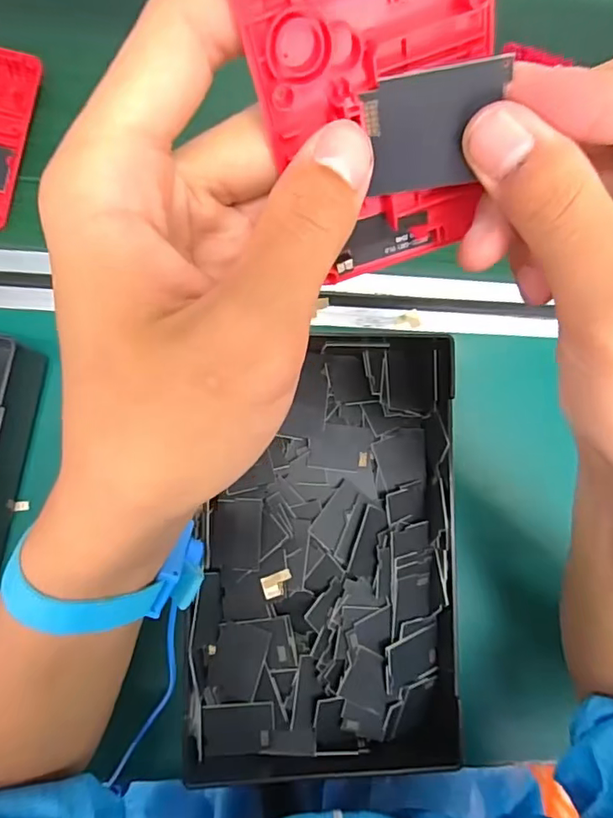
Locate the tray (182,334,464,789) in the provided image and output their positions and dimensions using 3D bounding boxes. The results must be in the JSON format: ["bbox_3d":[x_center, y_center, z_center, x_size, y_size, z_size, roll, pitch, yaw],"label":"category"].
[{"bbox_3d":[0.011,0.089,0.342,0.160,0.049,0.266,2,85,-7],"label":"tray"}]

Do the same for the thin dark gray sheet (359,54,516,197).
[{"bbox_3d":[0.034,-0.074,0.144,0.035,0.030,0.004,-5,47,11],"label":"thin dark gray sheet"}]

